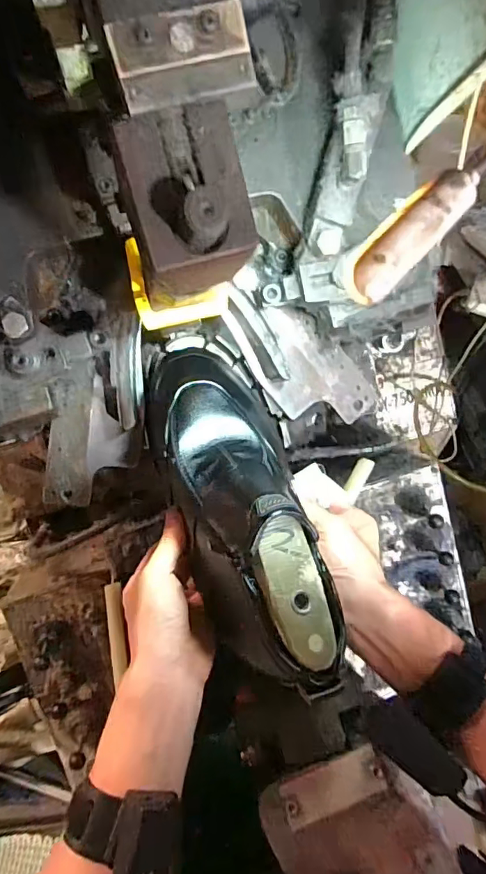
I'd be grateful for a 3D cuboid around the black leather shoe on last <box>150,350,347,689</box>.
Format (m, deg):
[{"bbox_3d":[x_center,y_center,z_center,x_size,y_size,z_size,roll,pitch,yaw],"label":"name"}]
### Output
[{"bbox_3d":[-0.002,0.047,0.411,0.102,0.114,0.290,-17,59,-7],"label":"black leather shoe on last"}]

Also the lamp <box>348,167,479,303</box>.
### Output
[{"bbox_3d":[0.083,-0.098,0.241,0.021,0.019,0.094,38,68,22],"label":"lamp"}]

